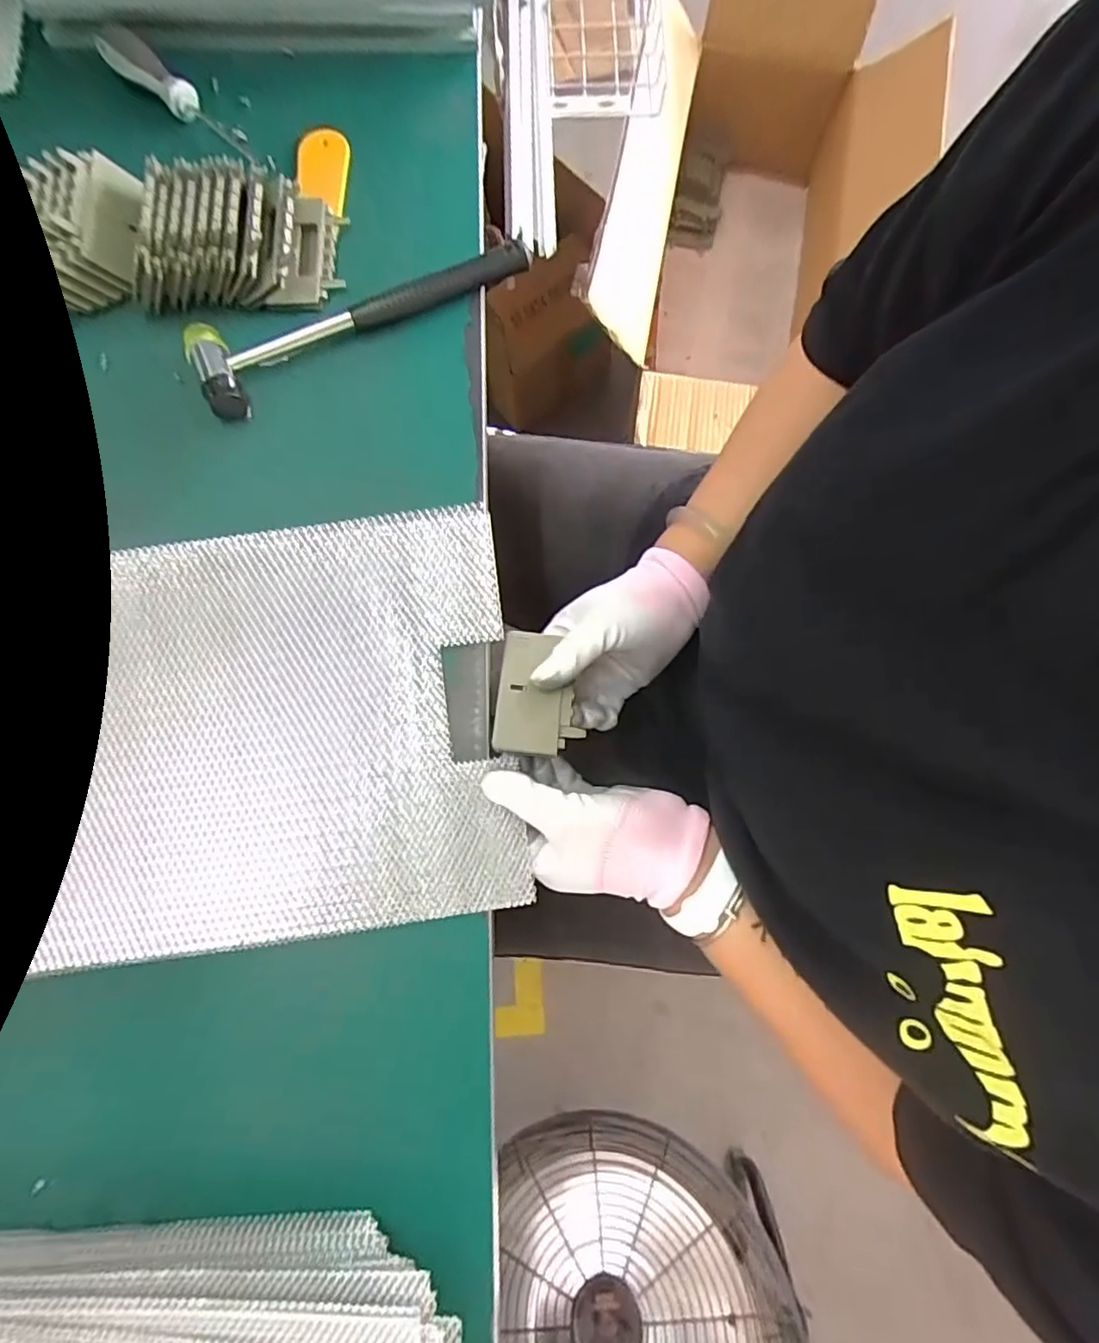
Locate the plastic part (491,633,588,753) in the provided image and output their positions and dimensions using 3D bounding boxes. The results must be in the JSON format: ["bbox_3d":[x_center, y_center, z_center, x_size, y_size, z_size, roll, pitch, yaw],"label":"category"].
[{"bbox_3d":[-0.007,0.013,0.400,0.053,0.022,0.081,3,80,0],"label":"plastic part"}]

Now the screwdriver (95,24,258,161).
[{"bbox_3d":[-0.280,-0.435,0.460,0.127,0.024,0.020,35,81,-7],"label":"screwdriver"}]

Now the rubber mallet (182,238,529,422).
[{"bbox_3d":[-0.132,-0.250,0.428,0.238,0.024,0.061,-26,81,-5],"label":"rubber mallet"}]

